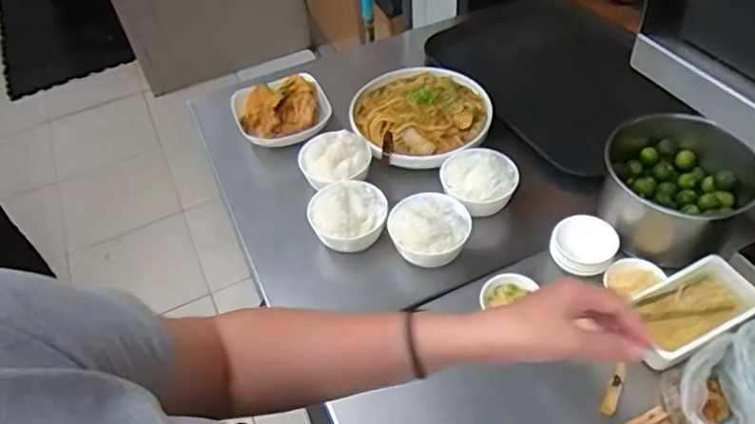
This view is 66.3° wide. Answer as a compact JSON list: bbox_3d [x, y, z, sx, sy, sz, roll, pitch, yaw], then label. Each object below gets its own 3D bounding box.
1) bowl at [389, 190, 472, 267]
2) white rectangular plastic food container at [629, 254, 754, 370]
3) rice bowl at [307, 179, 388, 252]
[{"bbox_3d":[0.069,0.022,0.763,0.100,0.058,0.100,-3,48,3],"label":"bowl"},{"bbox_3d":[0.335,0.105,0.618,0.151,0.033,0.075,-24,50,-14],"label":"white rectangular plastic food container"},{"bbox_3d":[-0.040,0.003,0.789,0.100,0.050,0.095,-3,48,3],"label":"rice bowl"}]

